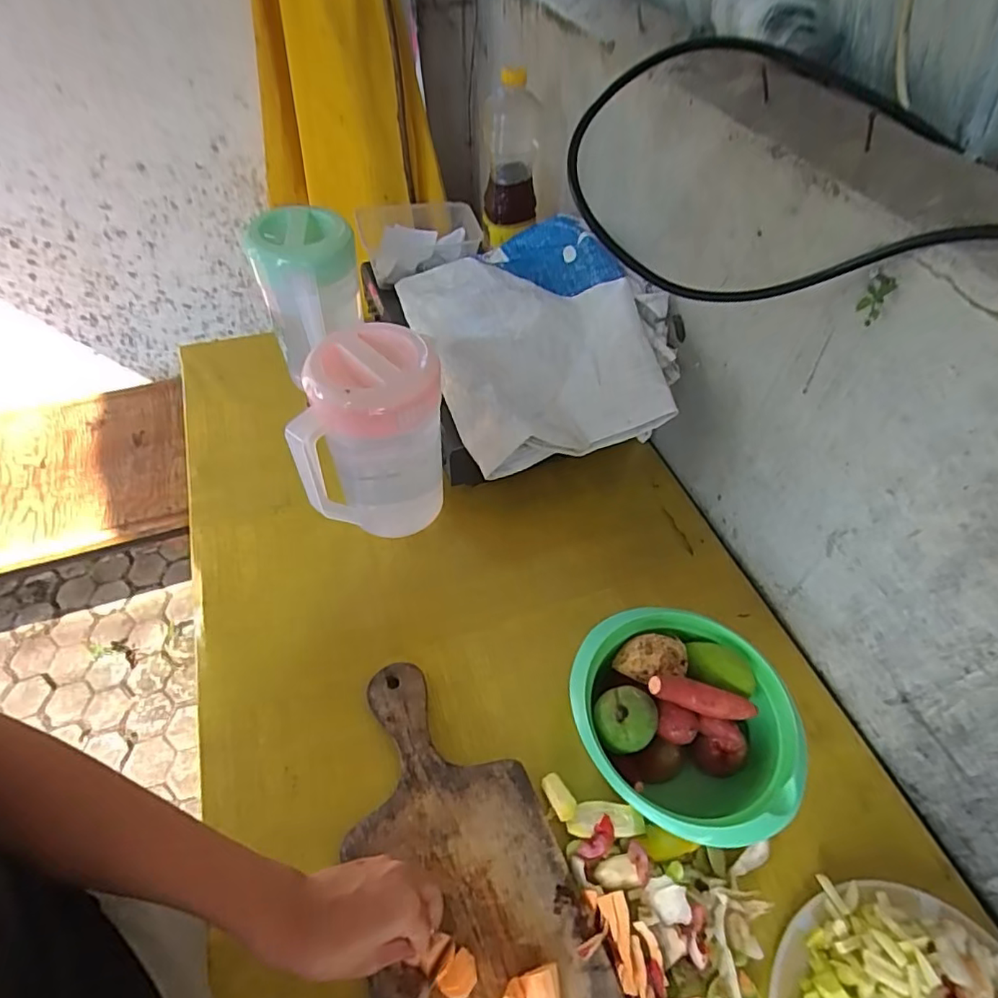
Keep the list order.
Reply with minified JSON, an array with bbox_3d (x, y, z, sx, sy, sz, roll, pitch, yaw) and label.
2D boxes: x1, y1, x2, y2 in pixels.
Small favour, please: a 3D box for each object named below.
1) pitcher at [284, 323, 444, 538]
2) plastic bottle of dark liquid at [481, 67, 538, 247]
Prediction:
[{"bbox_3d":[-0.135,-0.061,0.614,0.138,0.229,0.104,-9,53,-9],"label":"pitcher"},{"bbox_3d":[0.015,-0.429,0.730,0.067,0.191,0.057,5,52,3],"label":"plastic bottle of dark liquid"}]

